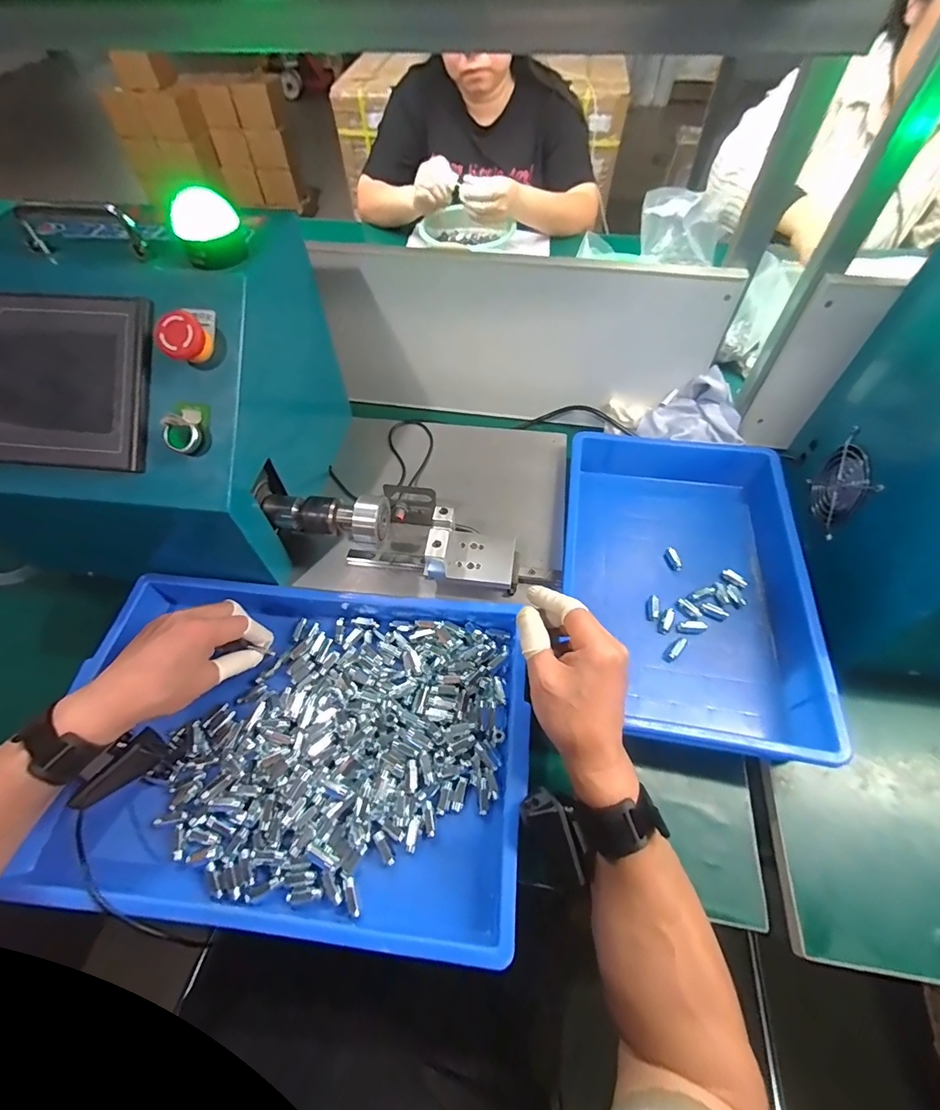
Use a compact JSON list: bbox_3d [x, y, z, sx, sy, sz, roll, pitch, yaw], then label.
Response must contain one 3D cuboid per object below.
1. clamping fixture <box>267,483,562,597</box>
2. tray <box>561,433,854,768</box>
[{"bbox_3d":[-0.057,-0.026,0.521,0.309,0.098,0.097,14,58,10],"label":"clamping fixture"},{"bbox_3d":[0.226,0.021,0.528,0.245,0.066,0.366,8,58,6],"label":"tray"}]

